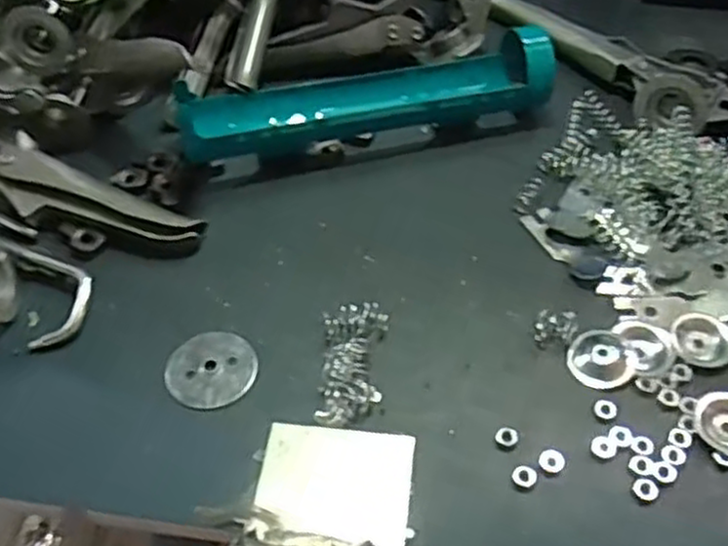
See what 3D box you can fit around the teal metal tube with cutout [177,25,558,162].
[{"bbox_3d":[0.004,-0.116,0.495,0.242,0.049,0.066,-11,51,-6],"label":"teal metal tube with cutout"}]

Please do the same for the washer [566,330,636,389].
[{"bbox_3d":[0.126,0.044,0.394,0.033,0.004,0.037,17,53,16],"label":"washer"}]

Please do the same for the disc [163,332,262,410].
[{"bbox_3d":[-0.082,0.052,0.401,0.046,0.005,0.045,-1,51,2],"label":"disc"}]

